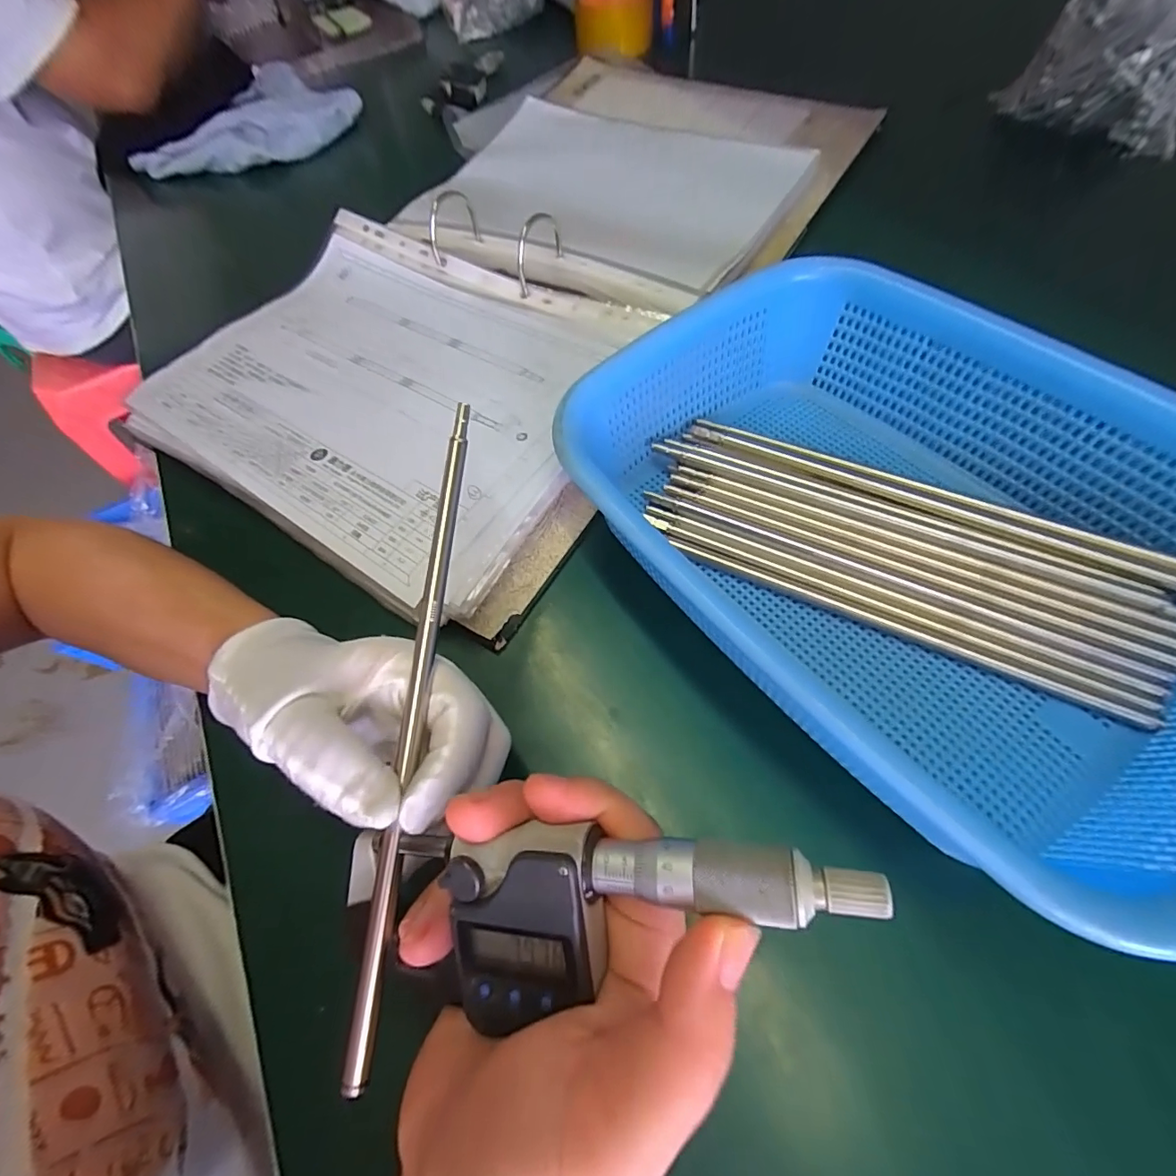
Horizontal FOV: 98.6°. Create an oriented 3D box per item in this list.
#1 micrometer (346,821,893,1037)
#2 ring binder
[{"bbox_3d":[-0.004,0.090,0.140,0.154,0.029,0.048,-14,60,16],"label":"micrometer"},{"bbox_3d":[-0.032,-0.274,0.413,0.330,0.048,0.613,28,67,18],"label":"ring binder"}]

